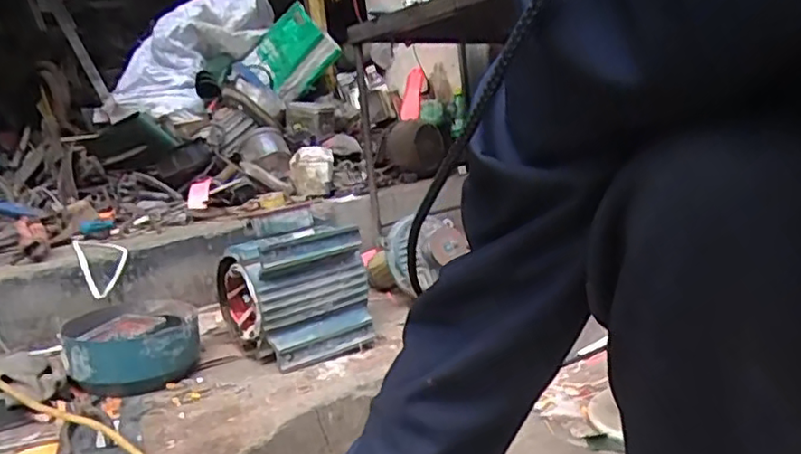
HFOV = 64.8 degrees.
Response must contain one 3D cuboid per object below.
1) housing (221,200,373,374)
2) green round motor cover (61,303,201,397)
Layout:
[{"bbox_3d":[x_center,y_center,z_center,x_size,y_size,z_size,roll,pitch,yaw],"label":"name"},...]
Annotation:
[{"bbox_3d":[-0.175,0.099,1.055,0.199,0.228,0.174,-13,10,-37],"label":"housing"},{"bbox_3d":[-0.414,0.194,0.990,0.187,0.093,0.198,-9,9,-18],"label":"green round motor cover"}]

